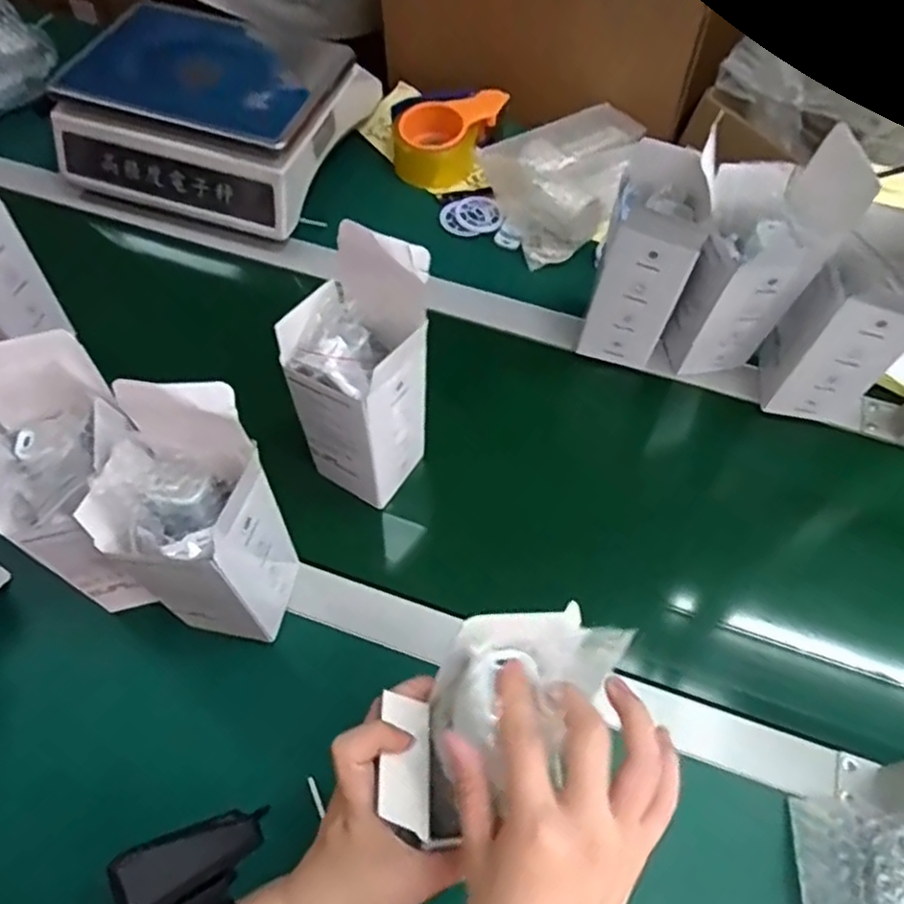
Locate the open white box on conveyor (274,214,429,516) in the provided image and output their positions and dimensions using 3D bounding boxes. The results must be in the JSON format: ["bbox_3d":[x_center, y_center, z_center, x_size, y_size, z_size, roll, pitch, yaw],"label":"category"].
[{"bbox_3d":[-0.069,-0.059,0.547,0.091,0.220,0.091,33,65,16],"label":"open white box on conveyor"}]

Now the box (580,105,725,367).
[{"bbox_3d":[0.175,-0.182,0.640,0.079,0.202,0.093,16,61,8],"label":"box"}]

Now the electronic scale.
[{"bbox_3d":[-0.271,-0.405,0.798,0.288,0.122,0.261,15,61,7],"label":"electronic scale"}]

